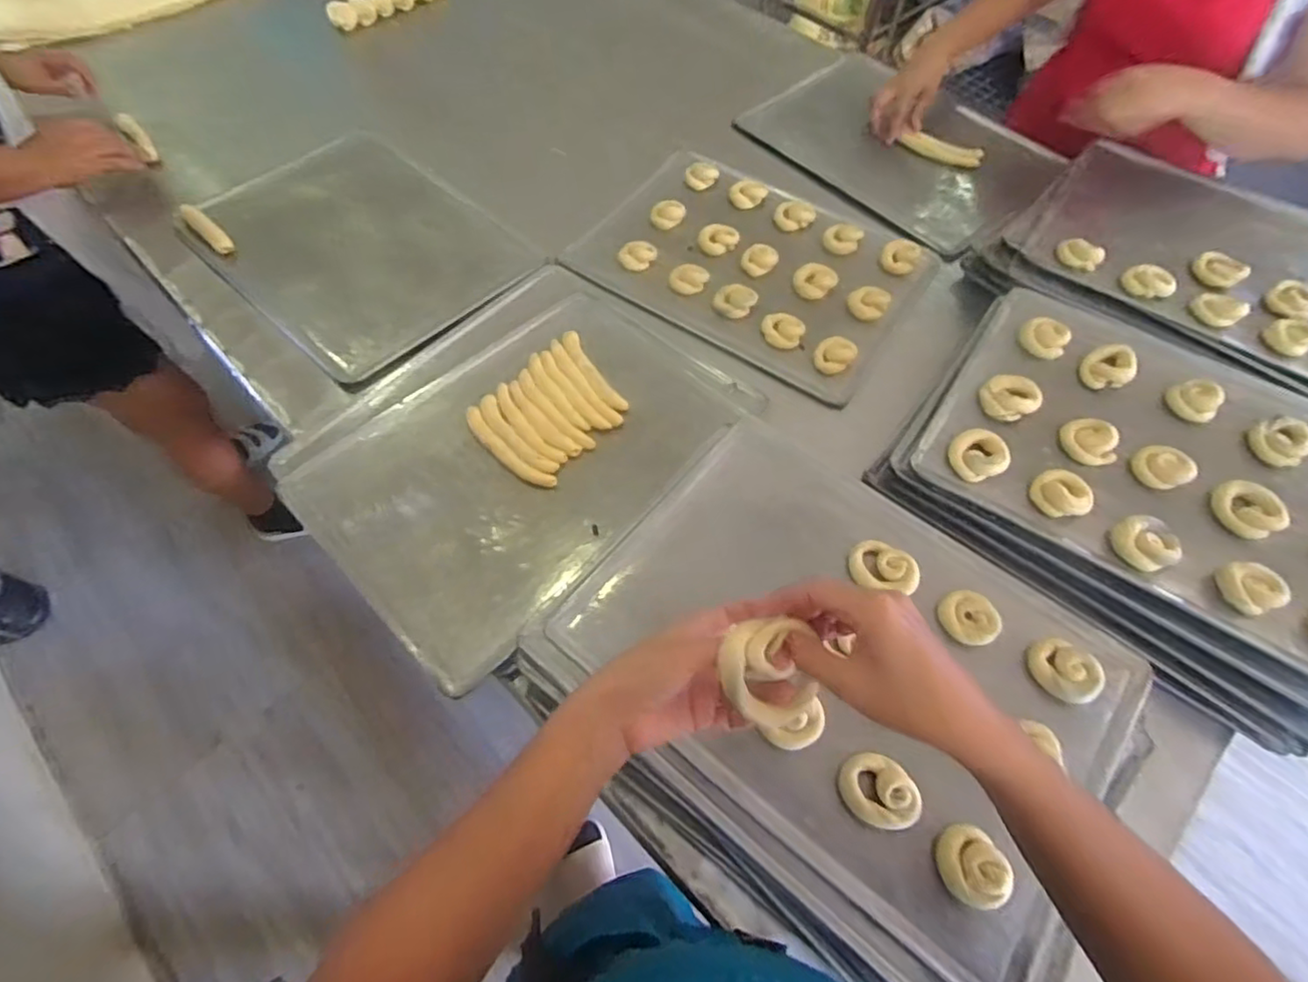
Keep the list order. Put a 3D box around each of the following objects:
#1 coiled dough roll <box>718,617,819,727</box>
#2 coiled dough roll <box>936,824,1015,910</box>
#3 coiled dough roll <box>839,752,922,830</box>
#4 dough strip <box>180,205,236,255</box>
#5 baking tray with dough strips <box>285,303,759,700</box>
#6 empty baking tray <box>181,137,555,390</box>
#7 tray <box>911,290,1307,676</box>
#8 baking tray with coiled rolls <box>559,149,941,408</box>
[{"bbox_3d":[0.074,0.120,0.413,0.062,0.022,0.062,1,86,-17],"label":"coiled dough roll"},{"bbox_3d":[0.243,0.285,0.483,0.044,0.030,0.056,-25,64,-14],"label":"coiled dough roll"},{"bbox_3d":[0.183,0.242,0.516,0.061,0.017,0.051,23,63,12],"label":"coiled dough roll"},{"bbox_3d":[-0.634,-0.372,0.904,0.113,0.022,0.028,39,67,19],"label":"dough strip"},{"bbox_3d":[-0.139,-0.047,0.712,0.319,0.038,0.445,41,68,20],"label":"baking tray with dough strips"},{"bbox_3d":[-0.416,-0.355,0.910,0.446,0.032,0.328,40,67,19],"label":"empty baking tray"},{"bbox_3d":[0.548,-0.041,0.669,0.449,0.030,0.343,31,65,15],"label":"tray"},{"bbox_3d":[0.140,-0.327,0.918,0.450,0.039,0.332,31,65,16],"label":"baking tray with coiled rolls"}]

